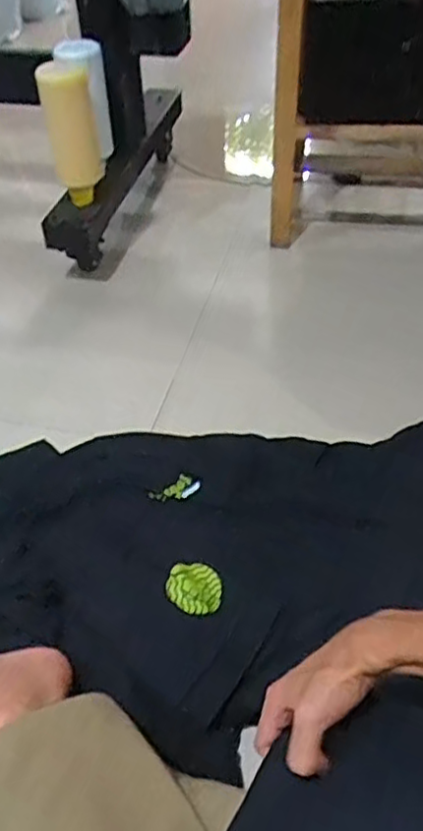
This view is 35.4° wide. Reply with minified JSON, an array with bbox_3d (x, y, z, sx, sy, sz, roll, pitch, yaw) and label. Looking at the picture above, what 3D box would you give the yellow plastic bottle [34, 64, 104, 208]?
[{"bbox_3d":[-0.260,-0.528,1.238,0.088,0.229,0.088,-10,46,-6],"label":"yellow plastic bottle"}]

